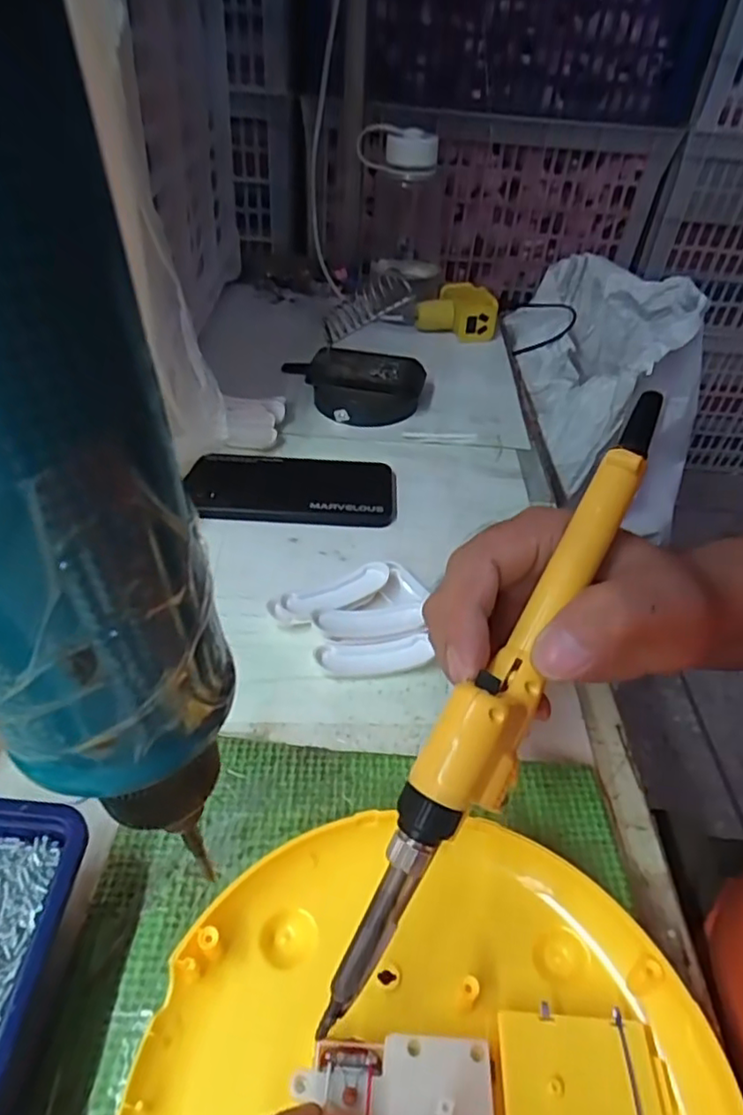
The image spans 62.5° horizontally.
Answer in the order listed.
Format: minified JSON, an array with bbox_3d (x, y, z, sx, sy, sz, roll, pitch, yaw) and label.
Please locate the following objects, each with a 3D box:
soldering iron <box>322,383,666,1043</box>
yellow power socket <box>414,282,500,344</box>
[{"bbox_3d":[0.050,0.034,0.203,0.023,0.031,0.232,26,71,21],"label":"soldering iron"},{"bbox_3d":[0.104,-0.294,0.720,0.092,0.054,0.048,12,42,8],"label":"yellow power socket"}]

